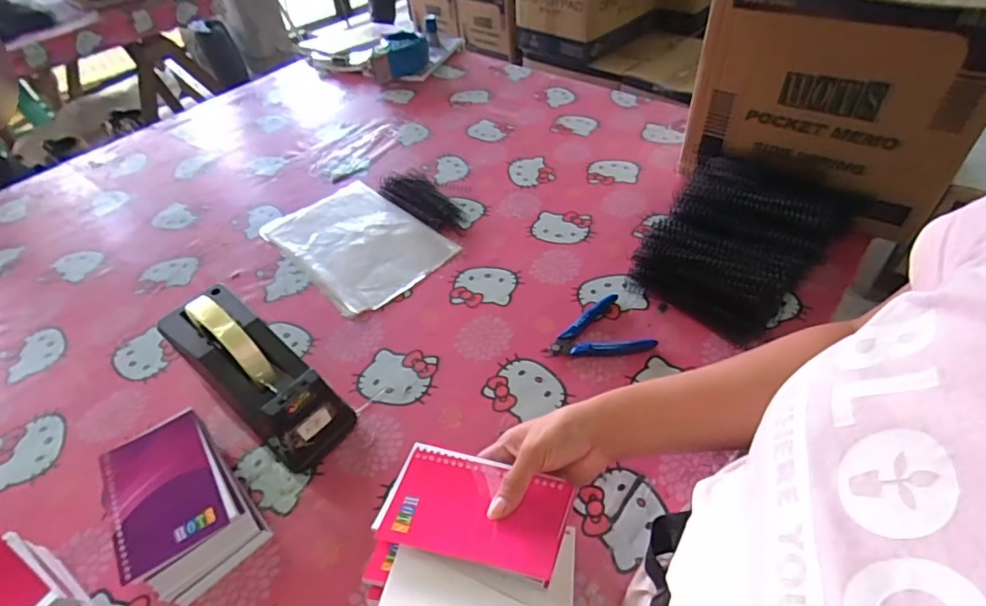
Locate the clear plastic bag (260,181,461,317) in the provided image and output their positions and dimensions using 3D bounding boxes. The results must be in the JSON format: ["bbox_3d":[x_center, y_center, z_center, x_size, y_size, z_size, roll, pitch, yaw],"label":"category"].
[{"bbox_3d":[-0.197,-0.092,0.730,0.169,0.010,0.270,-37,54,-26],"label":"clear plastic bag"}]

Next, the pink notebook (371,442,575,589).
[{"bbox_3d":[-0.015,0.156,0.393,0.136,0.006,0.083,8,36,16],"label":"pink notebook"}]

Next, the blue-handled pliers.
[{"bbox_3d":[0.114,0.038,0.577,0.113,0.013,0.084,-23,49,-16],"label":"blue-handled pliers"}]

